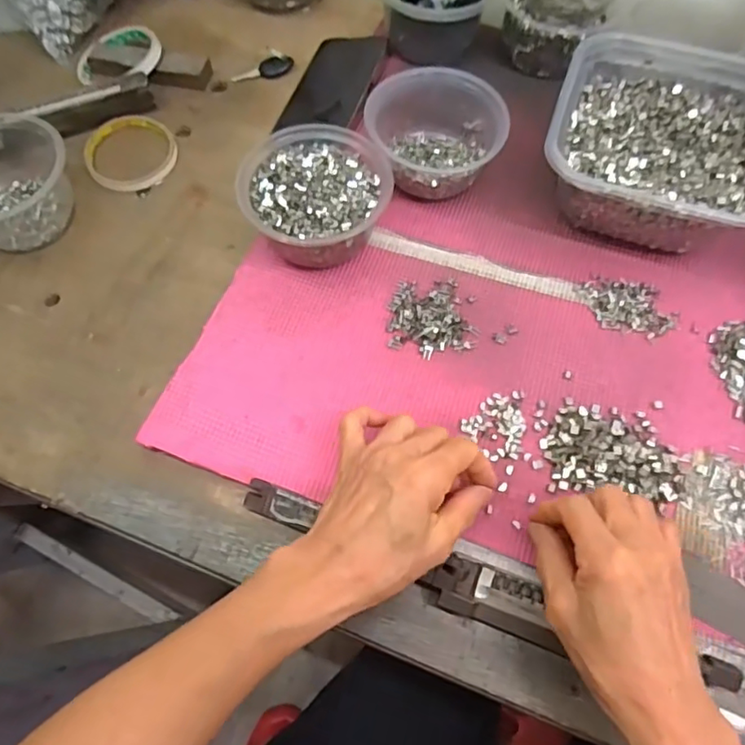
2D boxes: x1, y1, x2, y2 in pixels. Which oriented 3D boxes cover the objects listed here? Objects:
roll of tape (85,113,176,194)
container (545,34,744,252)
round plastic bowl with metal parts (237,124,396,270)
[{"bbox_3d":[-0.226,-0.206,0.543,0.081,0.010,0.094,-18,65,-8],"label":"roll of tape"},{"bbox_3d":[0.234,-0.185,0.479,0.172,0.077,0.178,19,66,9],"label":"container"},{"bbox_3d":[-0.045,-0.137,0.467,0.116,0.061,0.109,0,64,1],"label":"round plastic bowl with metal parts"}]

